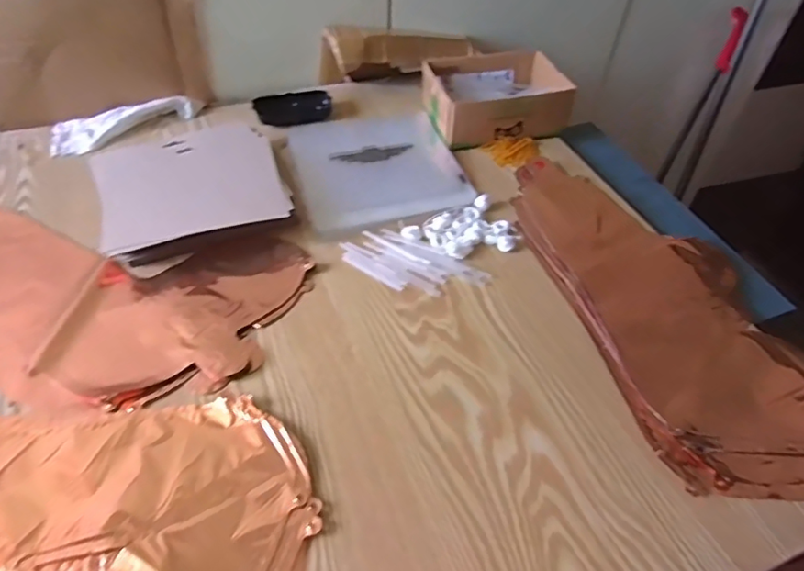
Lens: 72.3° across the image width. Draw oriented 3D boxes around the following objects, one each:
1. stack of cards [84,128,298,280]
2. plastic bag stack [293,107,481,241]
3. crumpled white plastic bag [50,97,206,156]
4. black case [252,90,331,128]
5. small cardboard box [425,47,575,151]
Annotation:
[{"bbox_3d":[-0.243,-0.110,0.642,0.199,0.039,0.197,-16,51,-17],"label":"stack of cards"},{"bbox_3d":[-0.032,-0.159,0.720,0.203,0.010,0.212,-13,51,-14],"label":"plastic bag stack"},{"bbox_3d":[-0.370,-0.223,0.742,0.191,0.029,0.060,-17,52,-17],"label":"crumpled white plastic bag"},{"bbox_3d":[-0.158,-0.258,0.802,0.107,0.014,0.065,-7,49,-9],"label":"black case"},{"bbox_3d":[0.131,-0.266,0.783,0.181,0.064,0.135,-10,50,-12],"label":"small cardboard box"}]

